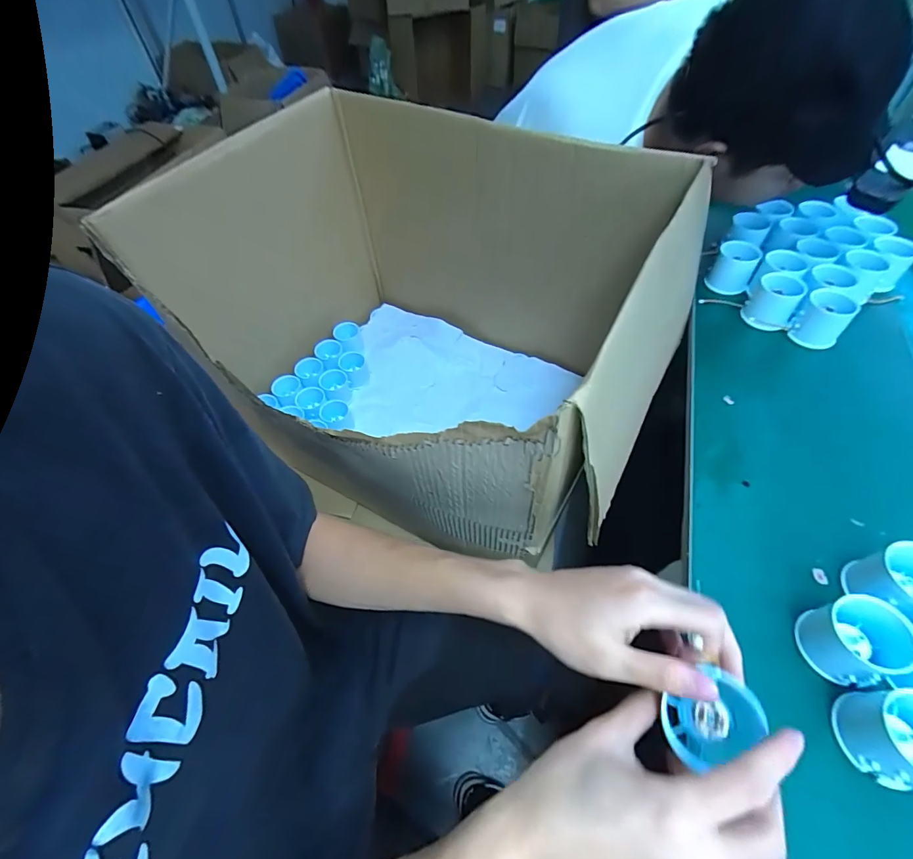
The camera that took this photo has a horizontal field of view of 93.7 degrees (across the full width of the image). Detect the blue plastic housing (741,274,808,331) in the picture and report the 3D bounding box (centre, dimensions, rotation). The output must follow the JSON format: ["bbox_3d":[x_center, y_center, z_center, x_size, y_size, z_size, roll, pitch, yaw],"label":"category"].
[{"bbox_3d":[0.420,-0.171,0.565,0.058,0.050,0.067,36,64,25],"label":"blue plastic housing"}]

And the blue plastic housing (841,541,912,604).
[{"bbox_3d":[0.360,0.126,0.349,0.052,0.055,0.052,-11,55,-5],"label":"blue plastic housing"}]

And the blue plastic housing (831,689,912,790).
[{"bbox_3d":[0.309,0.210,0.293,0.065,0.050,0.056,-3,54,1],"label":"blue plastic housing"}]

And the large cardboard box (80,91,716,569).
[{"bbox_3d":[-0.045,-0.139,0.649,0.620,0.431,0.432,22,58,18],"label":"large cardboard box"}]

